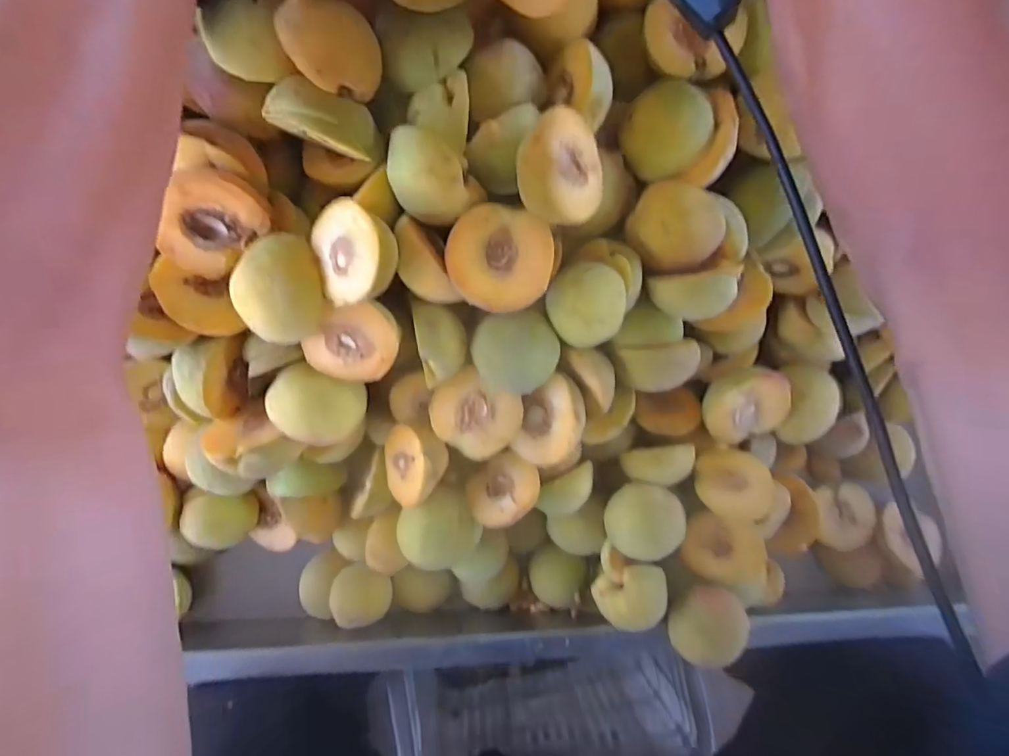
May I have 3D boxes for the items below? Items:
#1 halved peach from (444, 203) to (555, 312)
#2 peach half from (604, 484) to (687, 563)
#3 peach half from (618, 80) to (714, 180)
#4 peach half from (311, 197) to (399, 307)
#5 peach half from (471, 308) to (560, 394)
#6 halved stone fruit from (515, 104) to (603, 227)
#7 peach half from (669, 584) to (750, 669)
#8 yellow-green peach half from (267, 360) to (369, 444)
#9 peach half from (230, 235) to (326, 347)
[{"bbox_3d":[-0.003,-0.069,0.301,0.061,0.033,0.057,0,88,-5],"label":"halved peach"},{"bbox_3d":[0.108,0.106,0.376,0.054,0.032,0.053,-7,89,-5],"label":"peach half"},{"bbox_3d":[0.101,-0.151,0.308,0.053,0.028,0.053,10,122,20],"label":"peach half"},{"bbox_3d":[-0.085,-0.072,0.289,0.053,0.026,0.054,27,110,26],"label":"peach half"},{"bbox_3d":[0.008,-0.017,0.329,0.055,0.027,0.051,-8,89,-5],"label":"peach half"},{"bbox_3d":[0.031,-0.117,0.280,0.057,0.022,0.059,-6,96,-44],"label":"halved stone fruit"},{"bbox_3d":[0.159,0.193,0.389,0.059,0.024,0.054,0,88,-5],"label":"peach half"},{"bbox_3d":[-0.128,0.019,0.343,0.059,0.038,0.047,23,87,-4],"label":"yellow-green peach half"},{"bbox_3d":[-0.132,-0.052,0.296,0.048,0.039,0.062,-5,89,-5],"label":"peach half"}]

